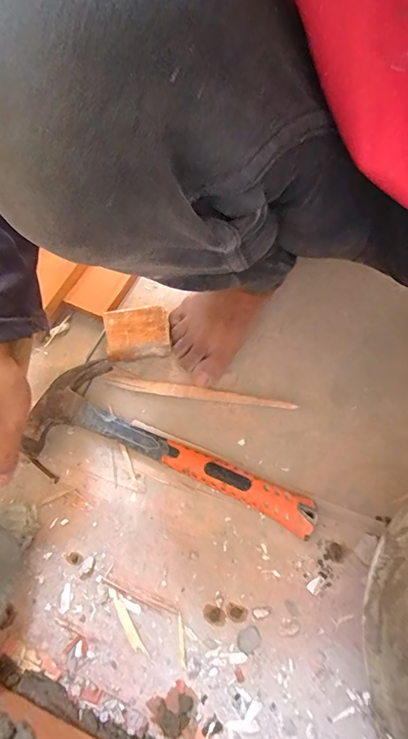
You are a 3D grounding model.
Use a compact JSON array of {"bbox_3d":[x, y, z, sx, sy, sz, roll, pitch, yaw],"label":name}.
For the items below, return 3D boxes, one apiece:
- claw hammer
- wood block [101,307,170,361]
[{"bbox_3d":[-0.032,0.084,0.429,0.301,0.029,0.112,21,68,10],"label":"claw hammer"},{"bbox_3d":[-0.077,-0.041,0.485,0.072,0.036,0.053,-9,66,-3],"label":"wood block"}]

